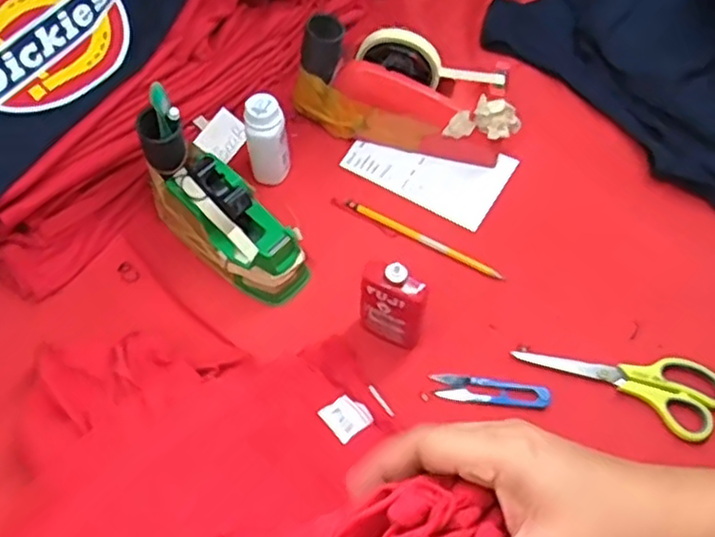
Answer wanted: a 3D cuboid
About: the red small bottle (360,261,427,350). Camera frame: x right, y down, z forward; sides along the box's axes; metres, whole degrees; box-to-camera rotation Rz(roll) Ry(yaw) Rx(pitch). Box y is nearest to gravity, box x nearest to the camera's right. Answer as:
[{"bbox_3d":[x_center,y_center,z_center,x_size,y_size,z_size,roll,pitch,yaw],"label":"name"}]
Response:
[{"bbox_3d":[0.030,0.035,0.613,0.056,0.111,0.021,25,60,16],"label":"red small bottle"}]

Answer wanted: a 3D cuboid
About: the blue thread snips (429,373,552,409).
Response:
[{"bbox_3d":[0.121,0.111,0.635,0.105,0.004,0.027,6,57,5],"label":"blue thread snips"}]

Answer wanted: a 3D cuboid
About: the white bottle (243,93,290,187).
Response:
[{"bbox_3d":[-0.091,-0.128,0.708,0.039,0.093,0.034,-11,57,-6],"label":"white bottle"}]

